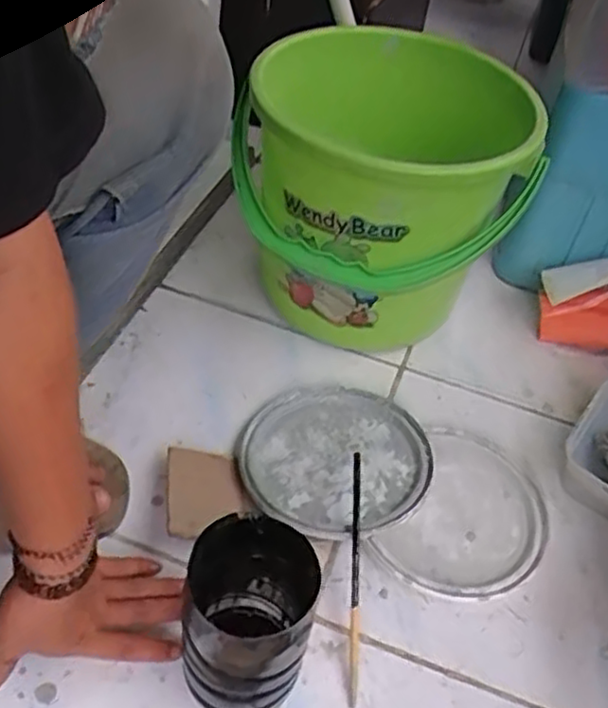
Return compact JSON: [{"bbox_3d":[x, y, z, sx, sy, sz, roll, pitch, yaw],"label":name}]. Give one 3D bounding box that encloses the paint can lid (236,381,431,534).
[{"bbox_3d":[0.028,0.095,0.660,0.169,0.016,0.173,0,43,0],"label":"paint can lid"}]

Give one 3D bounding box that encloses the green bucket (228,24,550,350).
[{"bbox_3d":[0.097,-0.169,0.780,0.263,0.255,0.311,19,47,12],"label":"green bucket"}]

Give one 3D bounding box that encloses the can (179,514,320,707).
[{"bbox_3d":[-0.037,0.184,0.485,0.077,0.145,0.094,5,45,-2],"label":"can"}]

